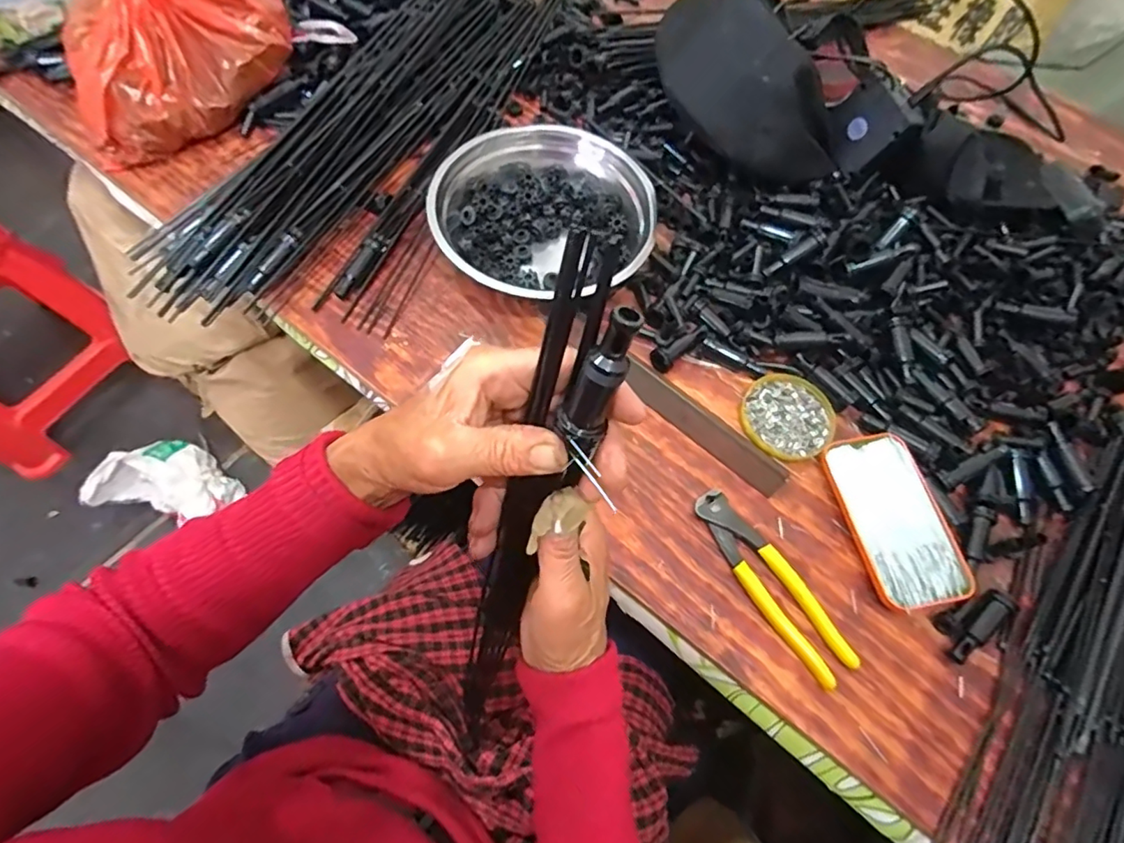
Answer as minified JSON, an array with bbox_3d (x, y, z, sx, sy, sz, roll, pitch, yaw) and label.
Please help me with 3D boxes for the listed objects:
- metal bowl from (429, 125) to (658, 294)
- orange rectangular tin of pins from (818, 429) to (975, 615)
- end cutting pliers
[{"bbox_3d":[-0.015,-0.211,0.568,0.223,0.064,0.182,25,68,10],"label":"metal bowl"},{"bbox_3d":[0.284,0.080,0.470,0.080,0.016,0.145,-9,66,-5],"label":"orange rectangular tin of pins"},{"bbox_3d":[0.166,0.128,0.446,0.042,0.013,0.163,-32,70,-14],"label":"end cutting pliers"}]

